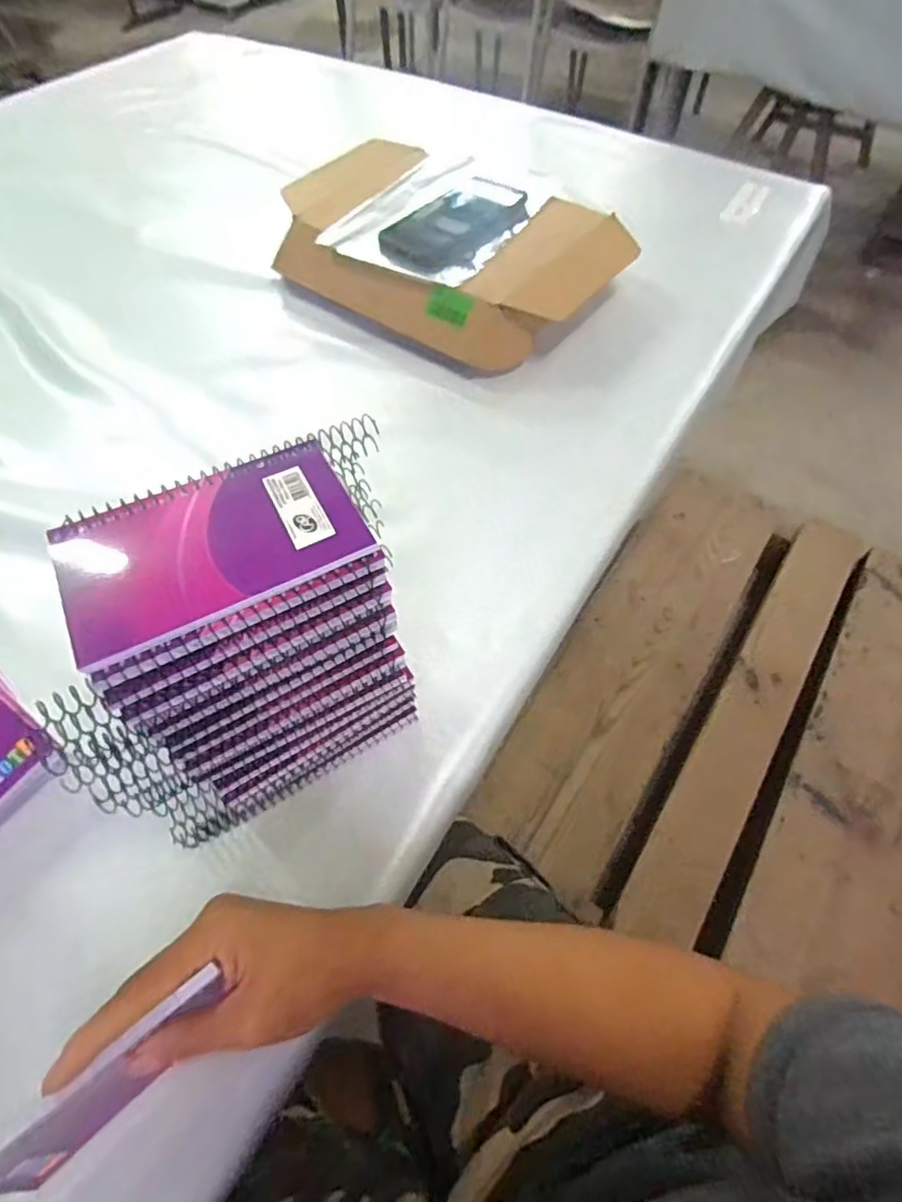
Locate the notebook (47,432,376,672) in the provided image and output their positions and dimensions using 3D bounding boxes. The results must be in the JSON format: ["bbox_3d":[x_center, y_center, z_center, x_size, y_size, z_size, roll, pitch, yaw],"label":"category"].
[{"bbox_3d":[-0.108,-0.030,0.270,0.128,0.006,0.084,-24,61,-15],"label":"notebook"}]

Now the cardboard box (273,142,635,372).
[{"bbox_3d":[-0.007,-0.393,0.672,0.361,0.088,0.250,35,63,19],"label":"cardboard box"}]

